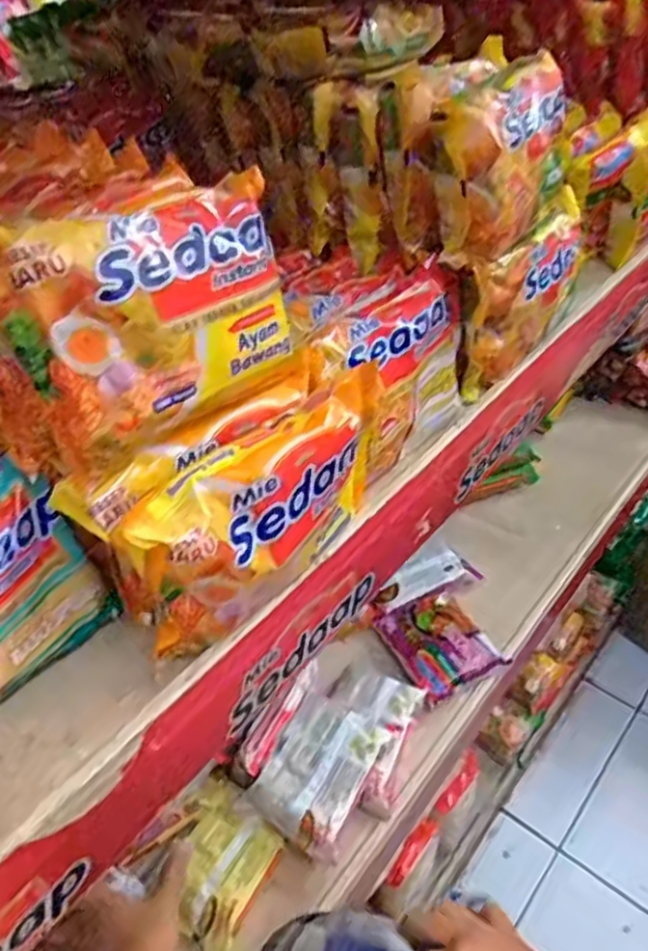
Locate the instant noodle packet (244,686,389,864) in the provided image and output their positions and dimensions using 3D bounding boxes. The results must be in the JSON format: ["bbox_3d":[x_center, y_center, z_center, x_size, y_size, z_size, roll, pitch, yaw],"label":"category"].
[{"bbox_3d":[-0.002,0.280,0.658,0.097,0.043,0.126,23,50,31],"label":"instant noodle packet"}]

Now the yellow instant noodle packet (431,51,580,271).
[{"bbox_3d":[0.115,-0.198,0.426,0.032,0.084,0.129,22,49,30],"label":"yellow instant noodle packet"}]

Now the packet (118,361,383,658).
[{"bbox_3d":[-0.019,0.017,0.331,0.151,0.083,0.030,-35,48,-28],"label":"packet"}]

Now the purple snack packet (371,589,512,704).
[{"bbox_3d":[0.129,0.187,0.783,0.096,0.025,0.128,-22,43,-16],"label":"purple snack packet"}]

